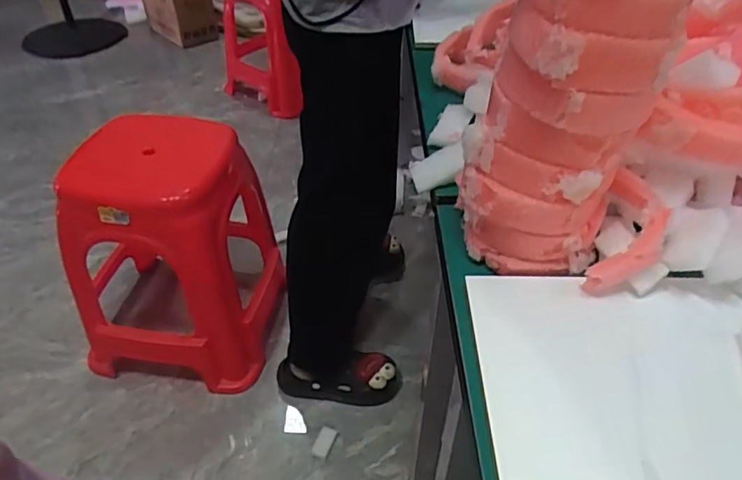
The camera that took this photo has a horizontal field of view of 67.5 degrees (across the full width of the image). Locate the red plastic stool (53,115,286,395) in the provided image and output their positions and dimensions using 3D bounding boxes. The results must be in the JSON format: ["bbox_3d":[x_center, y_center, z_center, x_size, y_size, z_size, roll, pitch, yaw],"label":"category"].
[{"bbox_3d":[-0.402,0.019,1.198,0.363,0.498,0.374,6,42,5],"label":"red plastic stool"}]

